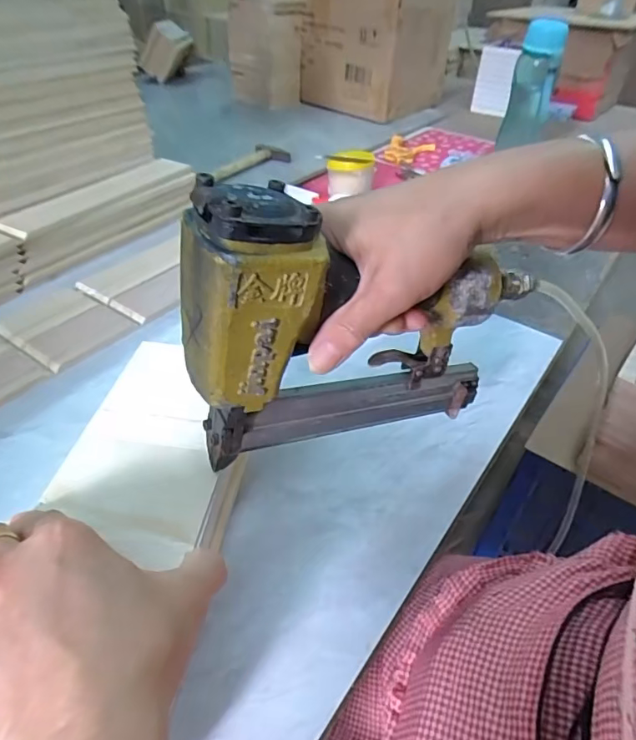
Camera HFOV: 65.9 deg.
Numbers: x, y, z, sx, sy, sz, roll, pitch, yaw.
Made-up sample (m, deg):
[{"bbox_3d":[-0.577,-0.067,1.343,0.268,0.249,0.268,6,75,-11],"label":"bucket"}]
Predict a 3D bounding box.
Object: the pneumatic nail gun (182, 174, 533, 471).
[{"bbox_3d":[0.033,-0.023,0.285,0.212,0.173,0.047,-11,44,-16],"label":"pneumatic nail gun"}]

